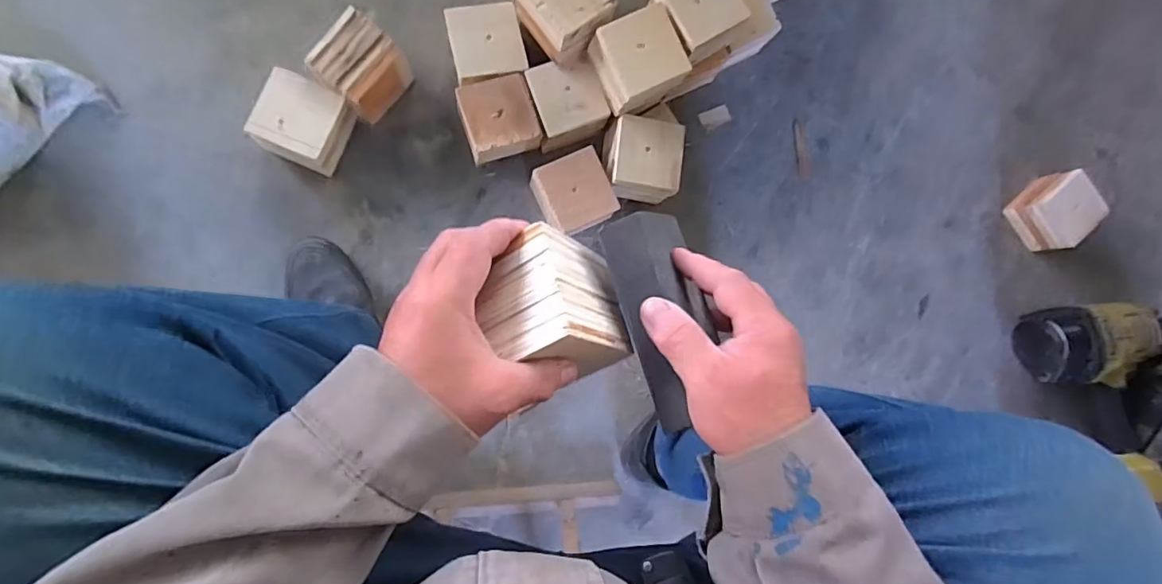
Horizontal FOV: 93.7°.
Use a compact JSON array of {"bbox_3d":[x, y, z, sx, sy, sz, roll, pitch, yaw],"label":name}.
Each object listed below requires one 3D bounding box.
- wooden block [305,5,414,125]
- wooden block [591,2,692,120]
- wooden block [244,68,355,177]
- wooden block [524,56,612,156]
[{"bbox_3d":[-0.283,-0.289,0.711,0.090,0.082,0.100,40,84,-5],"label":"wooden block"},{"bbox_3d":[0.072,-0.290,0.697,0.095,0.076,0.101,-28,91,-9],"label":"wooden block"},{"bbox_3d":[-0.357,-0.215,0.703,0.097,0.074,0.100,24,86,-7],"label":"wooden block"},{"bbox_3d":[-0.020,-0.258,0.754,0.094,0.069,0.098,-15,91,-8],"label":"wooden block"}]

